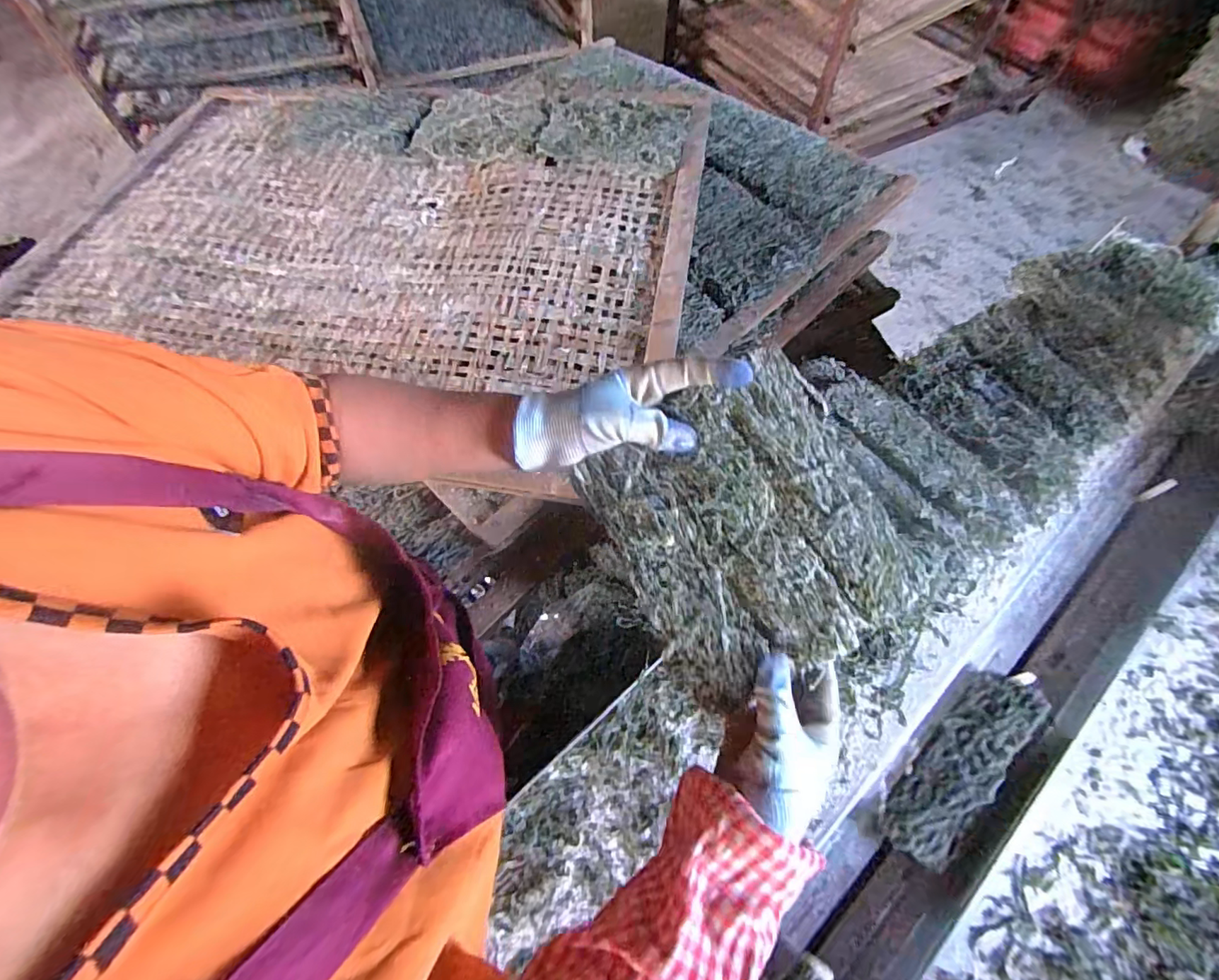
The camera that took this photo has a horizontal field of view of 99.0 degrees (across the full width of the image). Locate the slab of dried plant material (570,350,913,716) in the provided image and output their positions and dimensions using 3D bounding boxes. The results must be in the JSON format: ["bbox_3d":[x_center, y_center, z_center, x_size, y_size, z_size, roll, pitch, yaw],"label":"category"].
[{"bbox_3d":[0.098,0.031,0.375,0.178,0.017,0.201,-30,87,3],"label":"slab of dried plant material"}]

